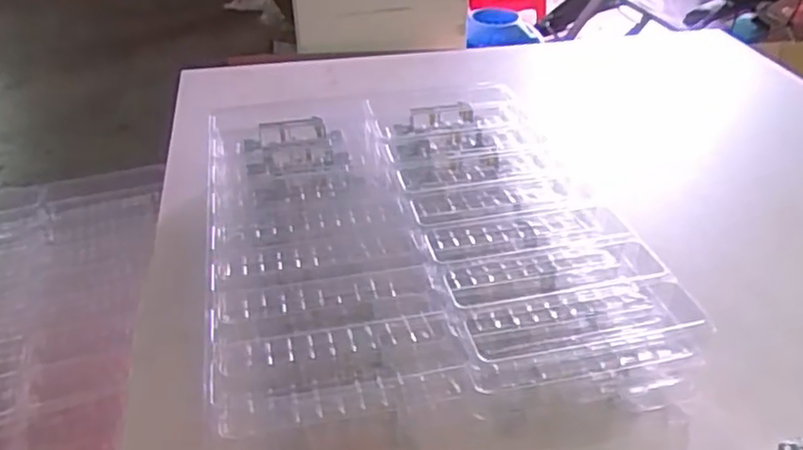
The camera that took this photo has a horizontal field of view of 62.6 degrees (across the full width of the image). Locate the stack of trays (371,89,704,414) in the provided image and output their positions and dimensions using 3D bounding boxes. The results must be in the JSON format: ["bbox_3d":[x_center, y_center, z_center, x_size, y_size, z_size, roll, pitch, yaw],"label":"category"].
[{"bbox_3d":[0.095,-0.006,0.627,0.189,0.070,0.434,-7,34,-9],"label":"stack of trays"}]

